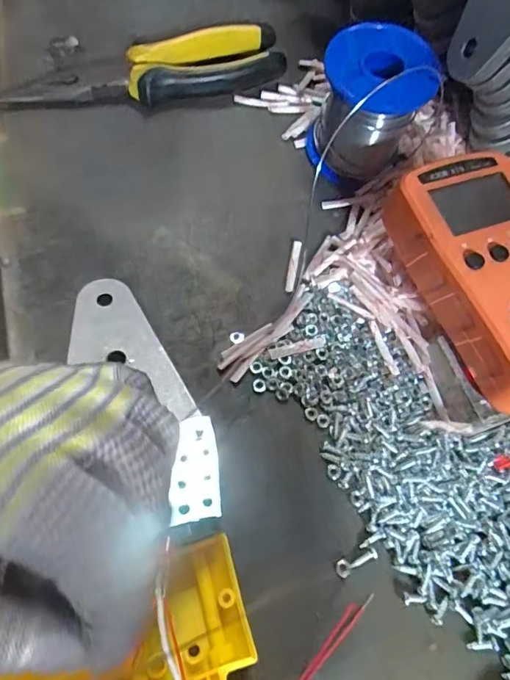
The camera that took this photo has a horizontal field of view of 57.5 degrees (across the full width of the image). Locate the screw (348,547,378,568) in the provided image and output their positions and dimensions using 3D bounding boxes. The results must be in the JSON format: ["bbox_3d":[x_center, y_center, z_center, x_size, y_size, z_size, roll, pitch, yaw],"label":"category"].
[{"bbox_3d":[0.050,0.102,0.216,0.014,0.004,0.005,-24,72,-14],"label":"screw"}]

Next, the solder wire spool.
[{"bbox_3d":[0.063,-0.136,0.266,0.051,0.070,0.055,2,67,-5],"label":"solder wire spool"}]

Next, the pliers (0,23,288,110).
[{"bbox_3d":[-0.068,-0.167,0.296,0.176,0.025,0.034,-14,70,-11],"label":"pliers"}]

